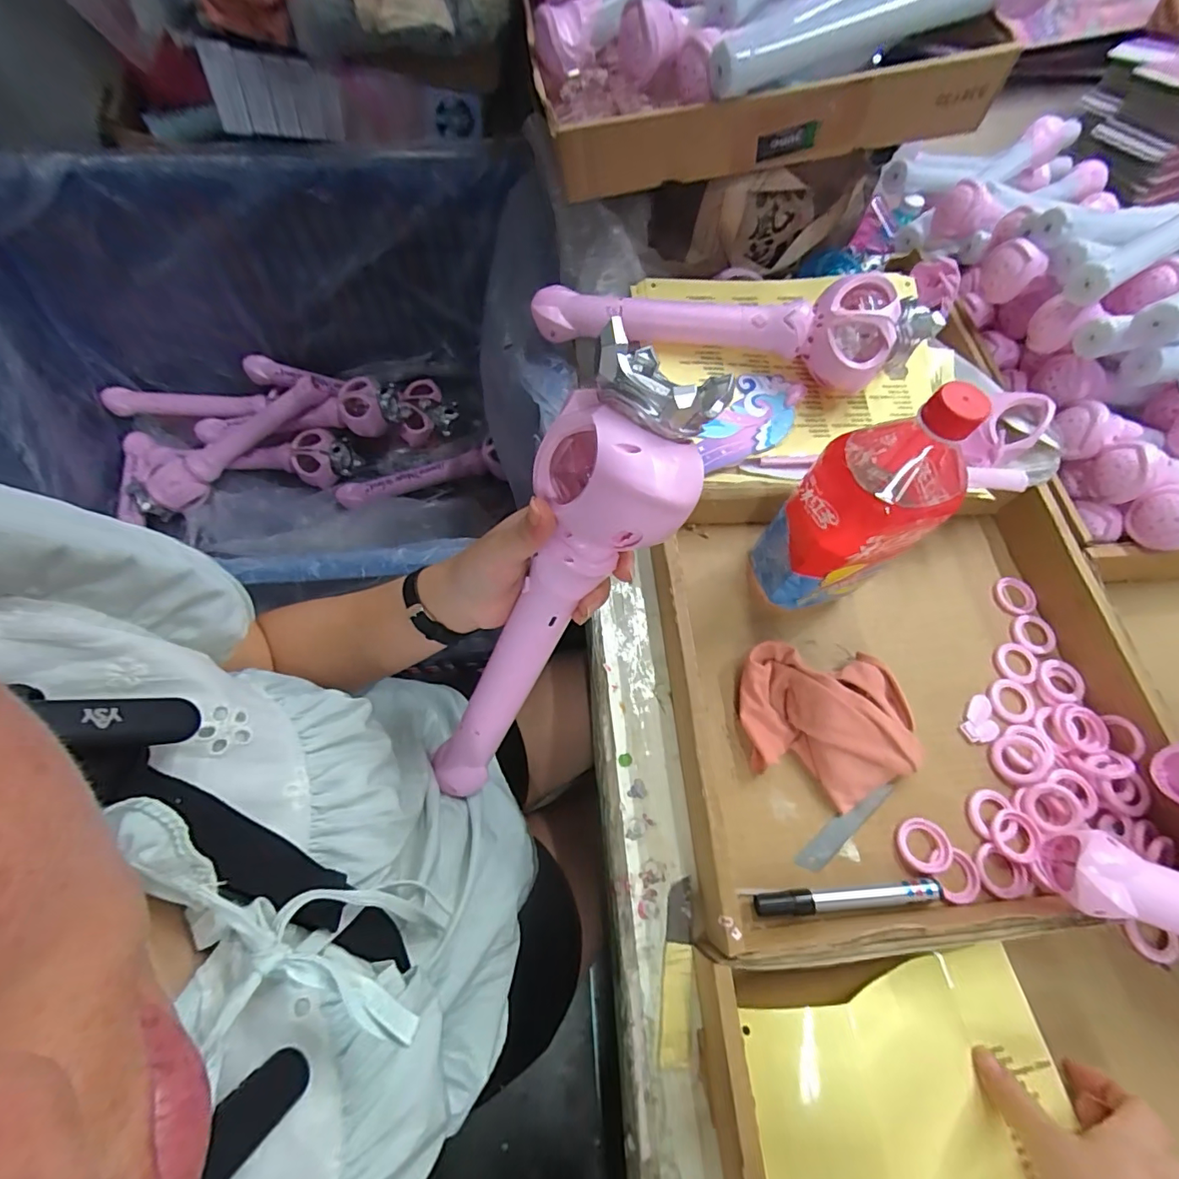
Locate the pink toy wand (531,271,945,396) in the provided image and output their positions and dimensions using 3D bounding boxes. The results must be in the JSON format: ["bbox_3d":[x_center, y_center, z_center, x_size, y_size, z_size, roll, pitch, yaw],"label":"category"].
[{"bbox_3d":[0.130,-0.260,0.497,0.363,0.067,0.070,9,65,2],"label":"pink toy wand"}]

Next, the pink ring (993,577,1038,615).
[{"bbox_3d":[0.404,0.006,0.490,0.038,0.004,0.037,1,65,-2],"label":"pink ring"}]

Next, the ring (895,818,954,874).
[{"bbox_3d":[0.252,0.192,0.388,0.037,0.009,0.036,1,65,-2],"label":"ring"}]

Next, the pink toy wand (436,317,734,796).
[{"bbox_3d":[-0.025,0.017,0.343,0.078,0.346,0.077,41,38,15],"label":"pink toy wand"}]

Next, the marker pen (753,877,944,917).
[{"bbox_3d":[0.186,0.220,0.369,0.137,0.012,0.015,-2,66,-4],"label":"marker pen"}]

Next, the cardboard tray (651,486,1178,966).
[{"bbox_3d":[0.253,0.086,0.415,0.379,0.054,0.315,-4,66,-4],"label":"cardboard tray"}]

